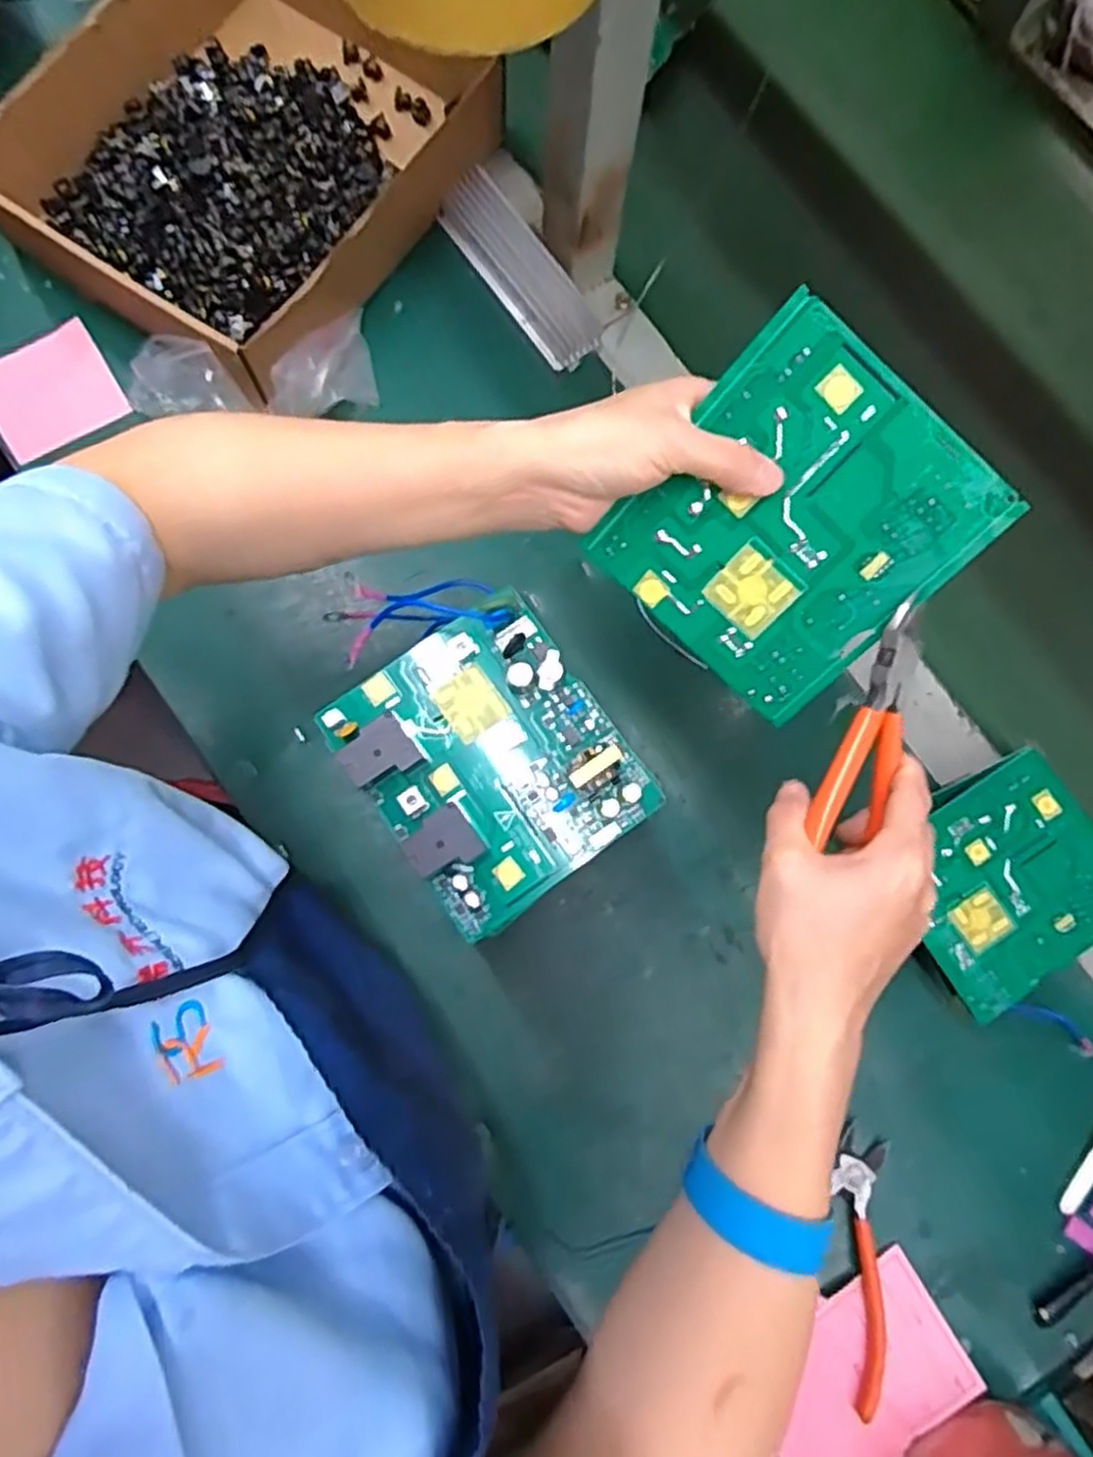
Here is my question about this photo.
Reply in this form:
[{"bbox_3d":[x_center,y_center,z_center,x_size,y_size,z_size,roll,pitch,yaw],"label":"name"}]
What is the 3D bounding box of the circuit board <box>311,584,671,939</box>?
[{"bbox_3d":[-0.026,0.014,0.361,0.112,0.029,0.129,-36,84,-8],"label":"circuit board"}]

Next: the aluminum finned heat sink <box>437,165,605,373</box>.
[{"bbox_3d":[-0.018,-0.335,0.572,0.046,0.012,0.143,-40,103,8],"label":"aluminum finned heat sink"}]

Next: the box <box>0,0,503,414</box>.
[{"bbox_3d":[-0.208,-0.411,0.550,0.252,0.078,0.309,34,81,3],"label":"box"}]

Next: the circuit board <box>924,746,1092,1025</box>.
[{"bbox_3d":[0.283,0.092,0.476,0.128,0.011,0.118,-31,81,-6],"label":"circuit board"}]

